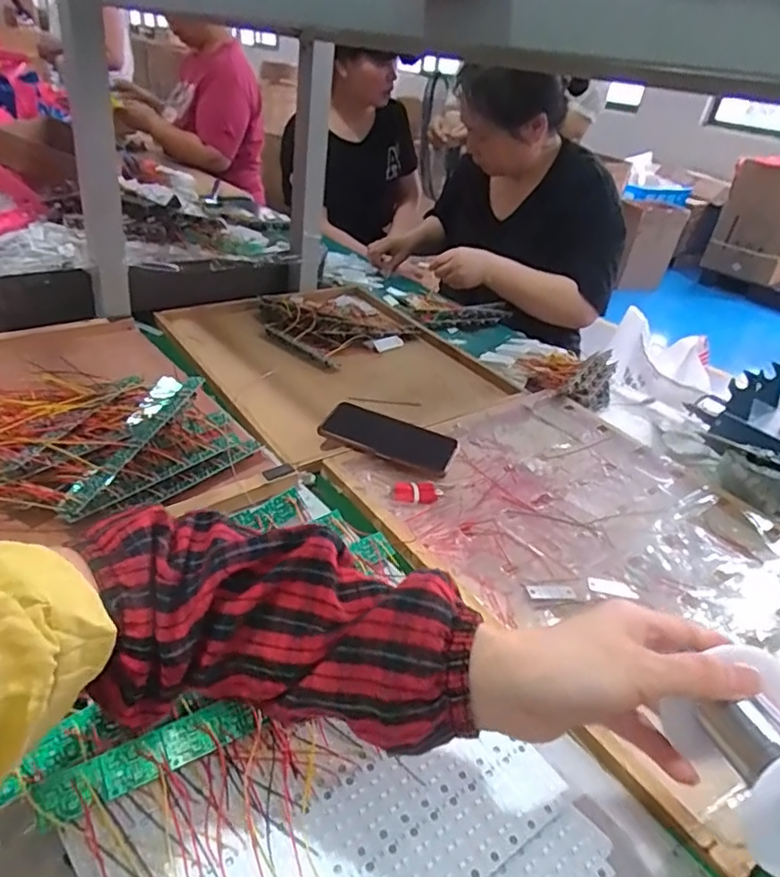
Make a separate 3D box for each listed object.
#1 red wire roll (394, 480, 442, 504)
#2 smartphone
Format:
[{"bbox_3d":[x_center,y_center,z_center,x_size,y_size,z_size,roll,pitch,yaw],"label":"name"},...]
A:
[{"bbox_3d":[0.032,0.060,0.662,0.054,0.013,0.029,1,33,-8],"label":"red wire roll"},{"bbox_3d":[-0.001,0.001,0.738,0.168,0.014,0.084,17,42,10],"label":"smartphone"}]

